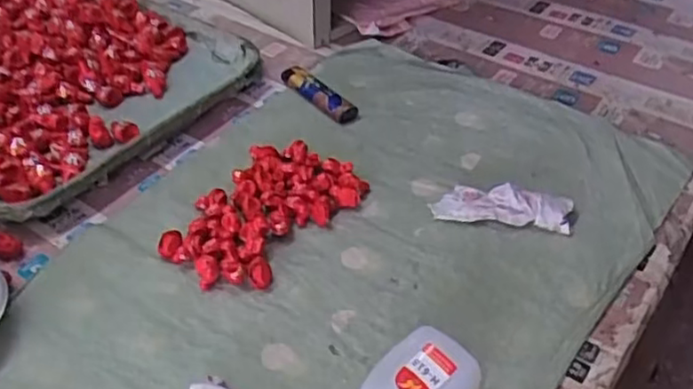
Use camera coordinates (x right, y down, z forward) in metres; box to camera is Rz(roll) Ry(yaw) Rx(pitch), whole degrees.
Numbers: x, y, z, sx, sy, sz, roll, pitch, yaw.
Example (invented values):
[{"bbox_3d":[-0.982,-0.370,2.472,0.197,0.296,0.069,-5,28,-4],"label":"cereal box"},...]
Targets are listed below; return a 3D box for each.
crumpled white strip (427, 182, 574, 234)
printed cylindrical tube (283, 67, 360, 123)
[{"bbox_3d":[0.101,0.007,0.438,0.086,0.021,0.025,10,44,8],"label":"crumpled white strip"},{"bbox_3d":[-0.024,-0.082,0.538,0.020,0.012,0.084,-28,51,-28],"label":"printed cylindrical tube"}]

